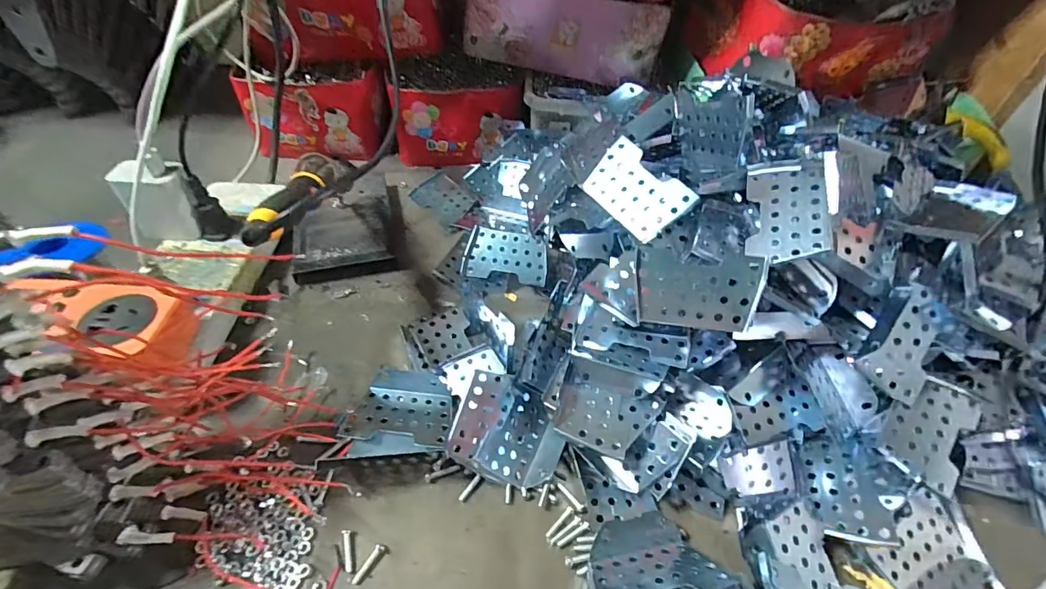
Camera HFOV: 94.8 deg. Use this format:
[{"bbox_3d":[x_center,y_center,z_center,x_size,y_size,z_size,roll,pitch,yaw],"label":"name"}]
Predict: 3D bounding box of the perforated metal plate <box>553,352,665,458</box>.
[{"bbox_3d":[0.054,0.071,0.305,0.061,0.005,0.058,15,51,13],"label":"perforated metal plate"}]

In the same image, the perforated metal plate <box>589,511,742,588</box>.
[{"bbox_3d":[0.067,0.147,0.265,0.068,0.030,0.050,-11,49,-12],"label":"perforated metal plate"}]

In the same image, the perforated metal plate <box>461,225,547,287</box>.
[{"bbox_3d":[-0.014,-0.033,0.413,0.071,0.005,0.044,8,83,10],"label":"perforated metal plate"}]

